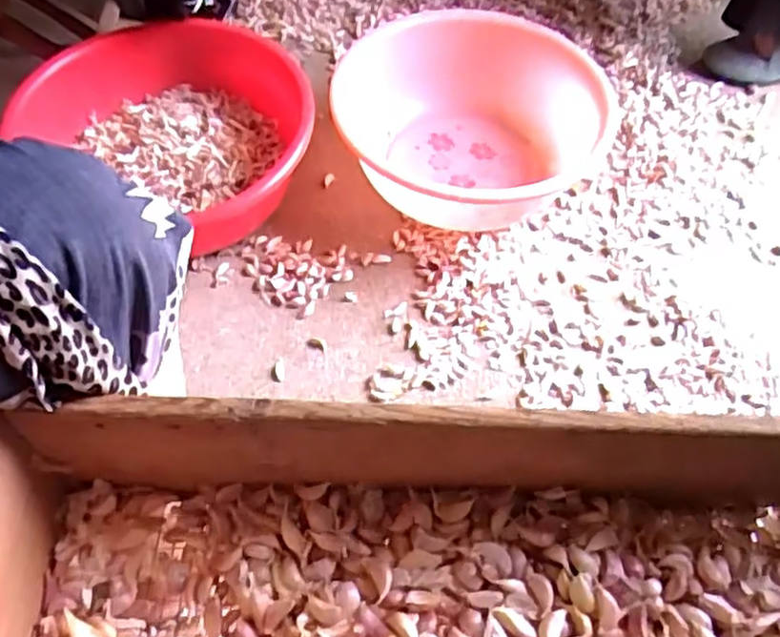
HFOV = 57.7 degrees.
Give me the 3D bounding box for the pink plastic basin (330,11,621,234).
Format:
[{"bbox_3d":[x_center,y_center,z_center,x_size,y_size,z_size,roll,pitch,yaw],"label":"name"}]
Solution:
[{"bbox_3d":[0.102,-0.284,0.974,0.345,0.112,0.370,1,58,-1],"label":"pink plastic basin"}]

